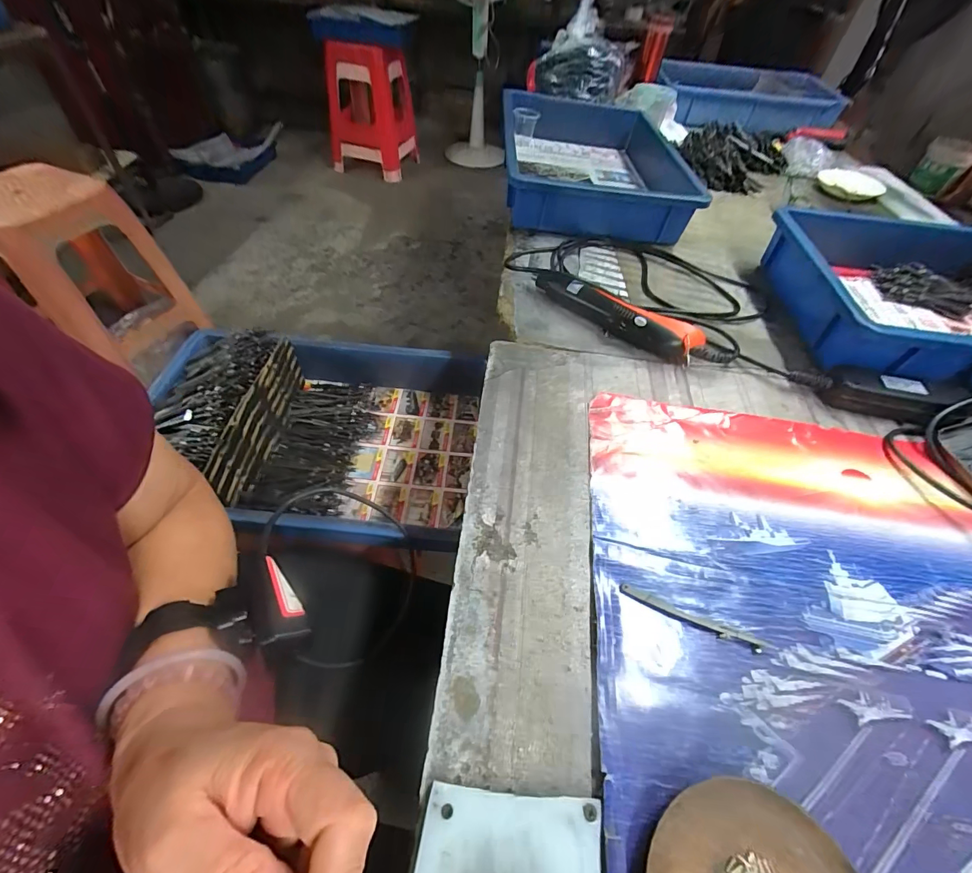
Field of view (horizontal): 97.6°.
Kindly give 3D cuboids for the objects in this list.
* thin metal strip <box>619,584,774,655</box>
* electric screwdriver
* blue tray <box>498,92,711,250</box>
[{"bbox_3d":[0.146,0.129,0.301,0.102,0.004,0.009,20,53,10],"label":"thin metal strip"},{"bbox_3d":[0.148,-0.144,0.498,0.209,0.039,0.046,26,54,14],"label":"electric screwdriver"},{"bbox_3d":[0.180,-0.499,0.769,0.289,0.092,0.526,4,52,-2],"label":"blue tray"}]

